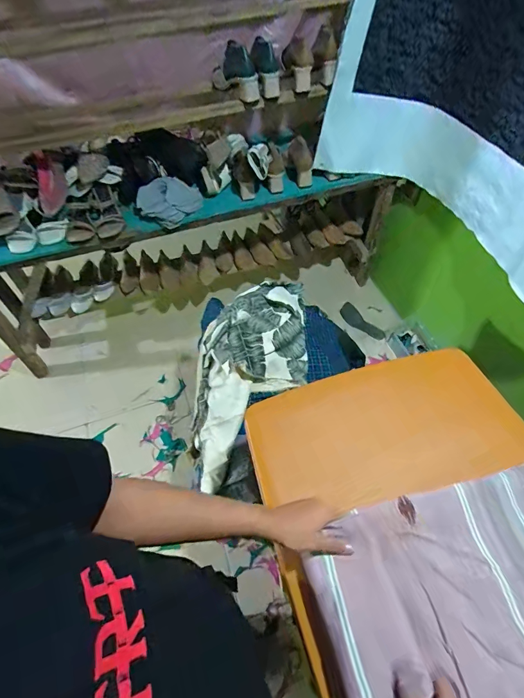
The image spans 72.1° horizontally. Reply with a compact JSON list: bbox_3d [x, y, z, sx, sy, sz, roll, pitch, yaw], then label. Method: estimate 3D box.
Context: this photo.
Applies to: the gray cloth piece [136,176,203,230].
[{"bbox_3d":[-0.294,-0.476,1.156,0.192,0.152,0.061,-33,20,-12],"label":"gray cloth piece"}]

